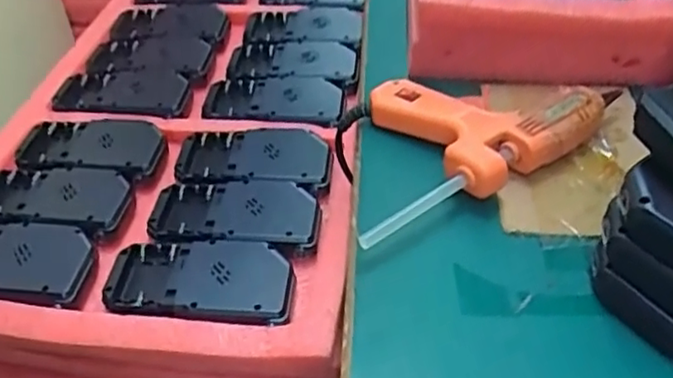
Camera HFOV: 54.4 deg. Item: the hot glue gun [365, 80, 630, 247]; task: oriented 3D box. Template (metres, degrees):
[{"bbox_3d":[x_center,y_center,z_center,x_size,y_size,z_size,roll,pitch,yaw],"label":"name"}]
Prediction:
[{"bbox_3d":[0.070,-0.035,0.395,0.171,0.031,0.102,-21,46,-19],"label":"hot glue gun"}]

